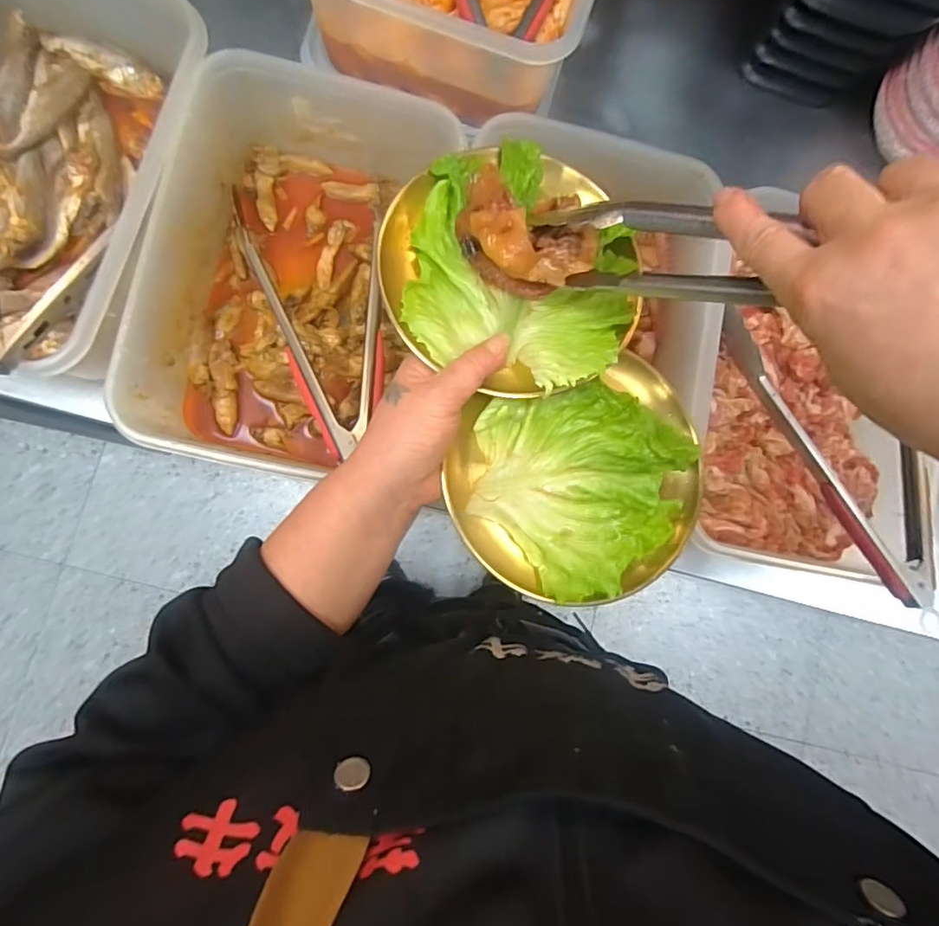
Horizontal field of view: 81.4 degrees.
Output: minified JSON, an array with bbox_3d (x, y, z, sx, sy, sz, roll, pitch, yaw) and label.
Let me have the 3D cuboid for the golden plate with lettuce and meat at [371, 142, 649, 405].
[{"bbox_3d":[0.030,-0.122,0.324,0.159,0.046,0.149,1,85,-6],"label":"golden plate with lettuce and meat"}]

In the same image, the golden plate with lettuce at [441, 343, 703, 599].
[{"bbox_3d":[0.071,0.014,0.339,0.158,0.023,0.133,-17,87,-8],"label":"golden plate with lettuce"}]

